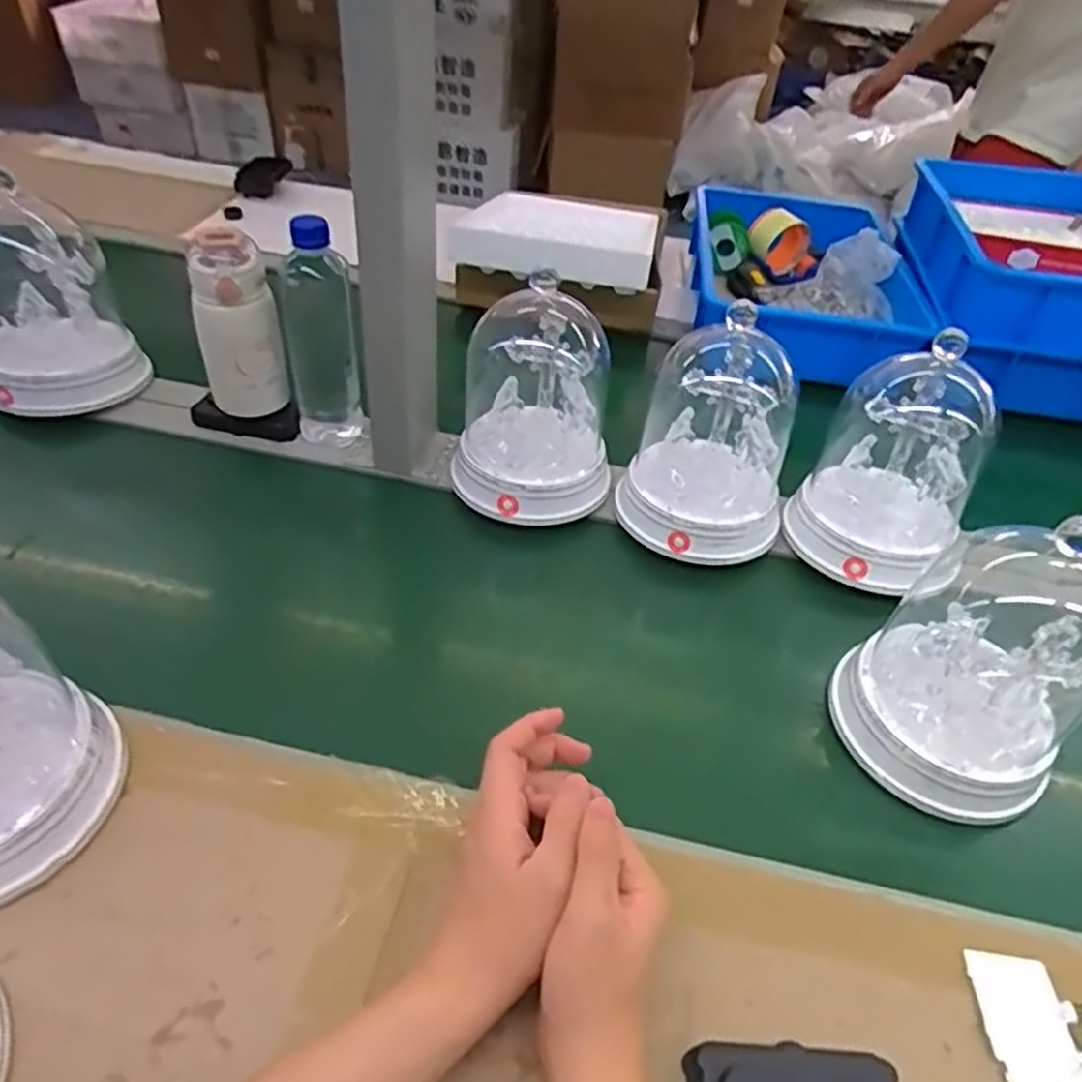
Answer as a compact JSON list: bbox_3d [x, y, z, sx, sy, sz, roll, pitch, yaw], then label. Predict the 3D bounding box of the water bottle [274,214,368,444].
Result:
[{"bbox_3d":[-0.207,-0.192,0.698,0.064,0.214,0.059,-7,46,-13],"label":"water bottle"}]

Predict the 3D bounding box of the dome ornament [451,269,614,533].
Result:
[{"bbox_3d":[-0.005,-0.130,0.673,0.138,0.195,0.125,4,44,-2],"label":"dome ornament"}]

